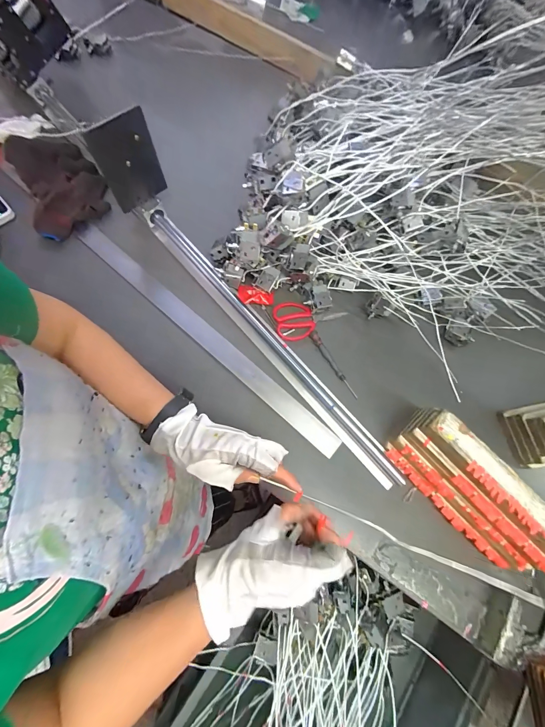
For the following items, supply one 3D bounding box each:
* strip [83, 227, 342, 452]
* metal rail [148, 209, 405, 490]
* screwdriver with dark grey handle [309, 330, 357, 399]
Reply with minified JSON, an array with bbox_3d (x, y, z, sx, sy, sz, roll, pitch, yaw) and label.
[{"bbox_3d":[-0.130,-0.059,0.565,0.621,0.010,0.039,41,76,10],"label":"strip"},{"bbox_3d":[-0.012,-0.053,0.558,0.047,0.027,0.644,-38,78,-12],"label":"metal rail"},{"bbox_3d":[0.111,0.001,0.560,0.016,0.010,0.140,-30,76,-11],"label":"screwdriver with dark grey handle"}]

